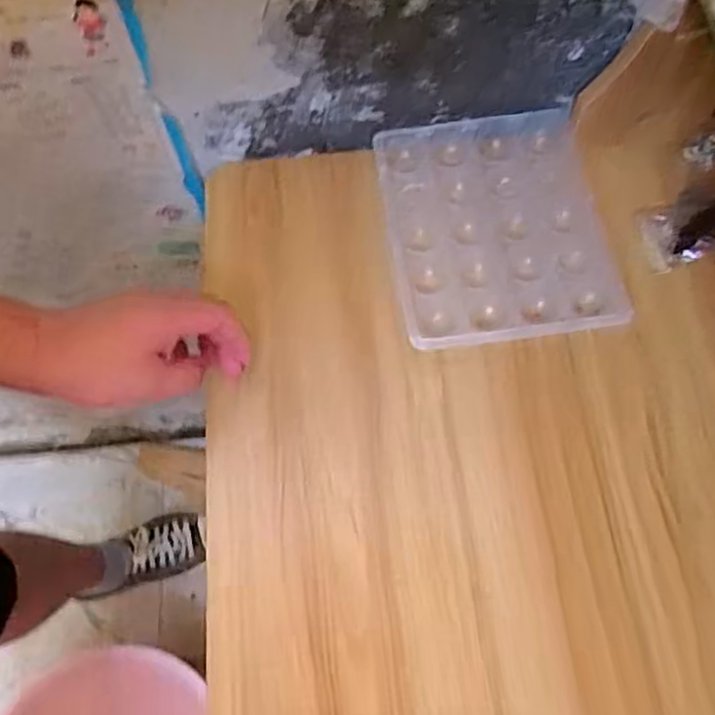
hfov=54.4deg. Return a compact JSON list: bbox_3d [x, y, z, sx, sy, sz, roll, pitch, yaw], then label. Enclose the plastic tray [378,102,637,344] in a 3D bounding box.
[{"bbox_3d":[0.112,-0.106,0.569,0.170,0.023,0.206,-7,65,-2],"label":"plastic tray"}]

